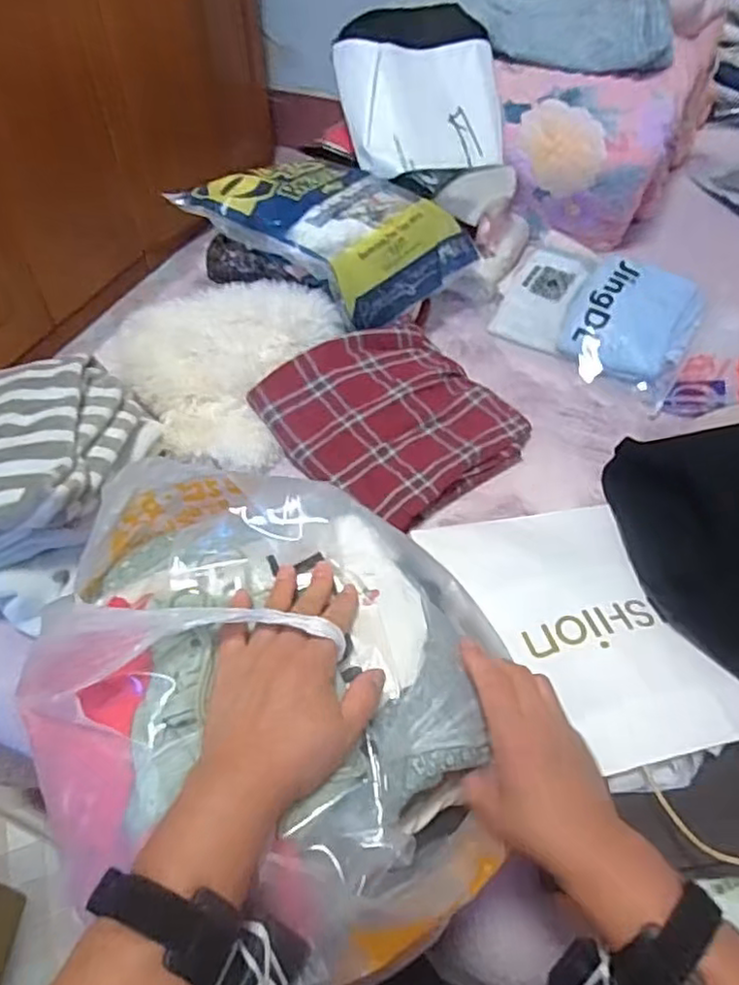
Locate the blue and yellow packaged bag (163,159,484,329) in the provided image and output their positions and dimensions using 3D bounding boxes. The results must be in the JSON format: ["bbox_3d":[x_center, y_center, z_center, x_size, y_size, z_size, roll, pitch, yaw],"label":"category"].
[{"bbox_3d":[-0.056,-0.384,0.956,0.350,0.105,0.242,28,56,20],"label":"blue and yellow packaged bag"}]

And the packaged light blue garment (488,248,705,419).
[{"bbox_3d":[0.334,-0.262,0.985,0.283,0.045,0.224,25,79,22],"label":"packaged light blue garment"}]

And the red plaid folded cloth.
[{"bbox_3d":[0.034,-0.102,0.848,0.261,0.055,0.268,-33,59,-24],"label":"red plaid folded cloth"}]

